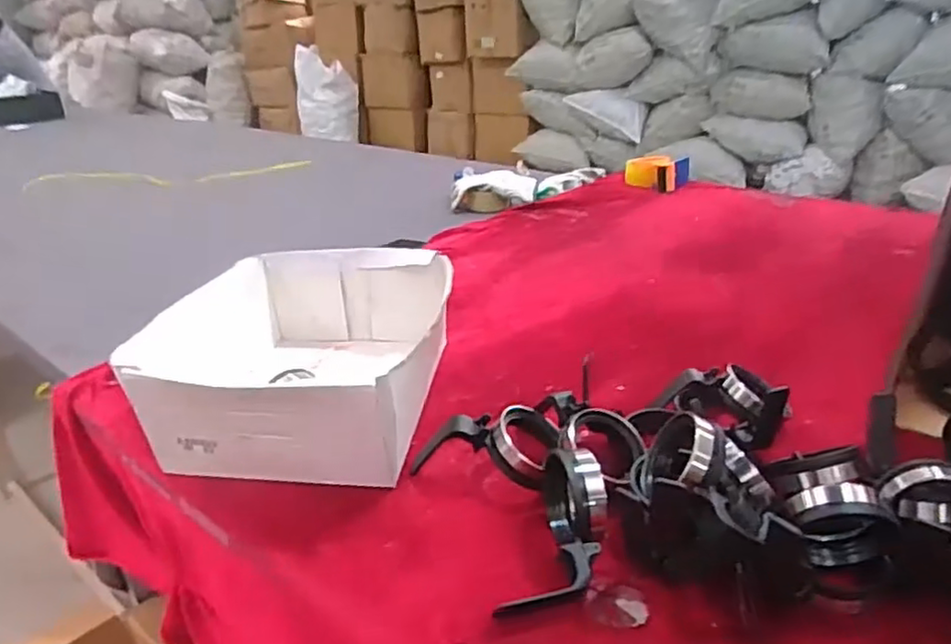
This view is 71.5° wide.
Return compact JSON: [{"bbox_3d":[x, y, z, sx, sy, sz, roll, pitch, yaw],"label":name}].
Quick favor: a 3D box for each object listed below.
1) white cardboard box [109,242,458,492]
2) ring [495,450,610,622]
[{"bbox_3d":[-0.164,0.037,0.669,0.258,0.122,0.295,1,26,5],"label":"white cardboard box"},{"bbox_3d":[0.062,0.138,0.468,0.057,0.058,0.124,7,27,18],"label":"ring"}]

